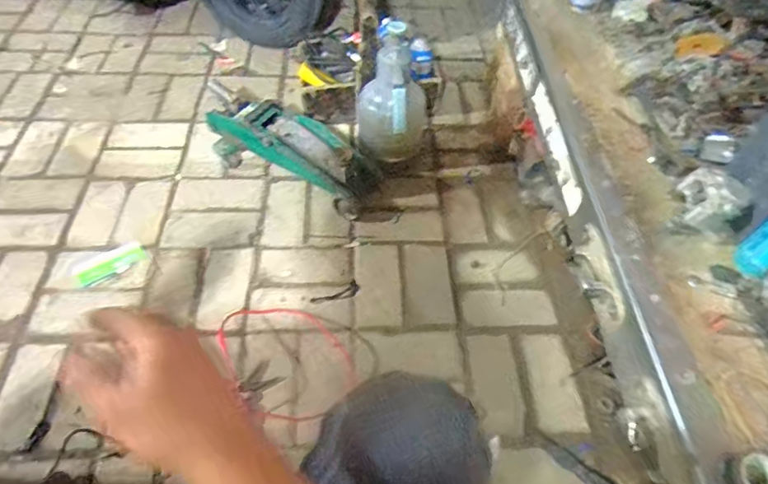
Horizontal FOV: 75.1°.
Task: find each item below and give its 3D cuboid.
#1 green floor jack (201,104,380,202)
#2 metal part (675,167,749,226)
[{"bbox_3d":[-0.219,-0.217,1.112,0.420,0.151,0.133,22,54,14],"label":"green floor jack"},{"bbox_3d":[0.444,-0.055,0.678,0.069,0.056,0.077,10,52,5],"label":"metal part"}]

